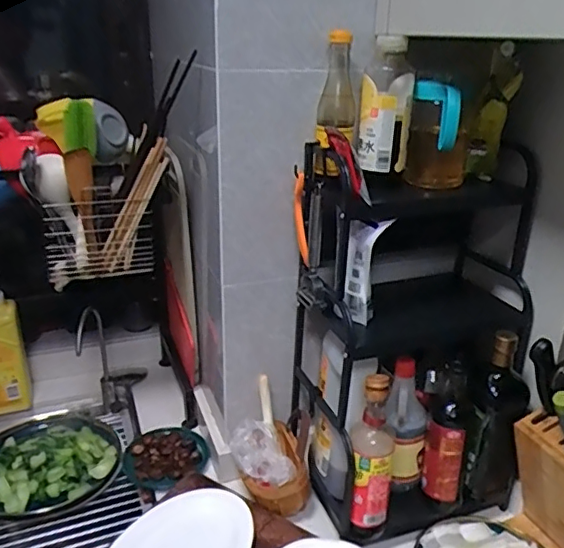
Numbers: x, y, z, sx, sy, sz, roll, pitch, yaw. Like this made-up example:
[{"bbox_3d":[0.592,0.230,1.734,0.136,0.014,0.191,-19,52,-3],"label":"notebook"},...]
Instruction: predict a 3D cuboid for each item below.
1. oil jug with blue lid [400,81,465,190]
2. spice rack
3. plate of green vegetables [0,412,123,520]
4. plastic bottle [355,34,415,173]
[{"bbox_3d":[0.214,-0.185,0.774,0.076,0.139,0.088,13,26,25],"label":"oil jug with blue lid"},{"bbox_3d":[0.214,0.097,0.844,0.342,0.503,0.262,-7,25,-18],"label":"spice rack"},{"bbox_3d":[-0.423,0.314,0.999,0.259,0.056,0.264,-11,26,-26],"label":"plate of green vegetables"},{"bbox_3d":[0.140,-0.227,0.769,0.071,0.162,0.061,4,24,8],"label":"plastic bottle"}]

